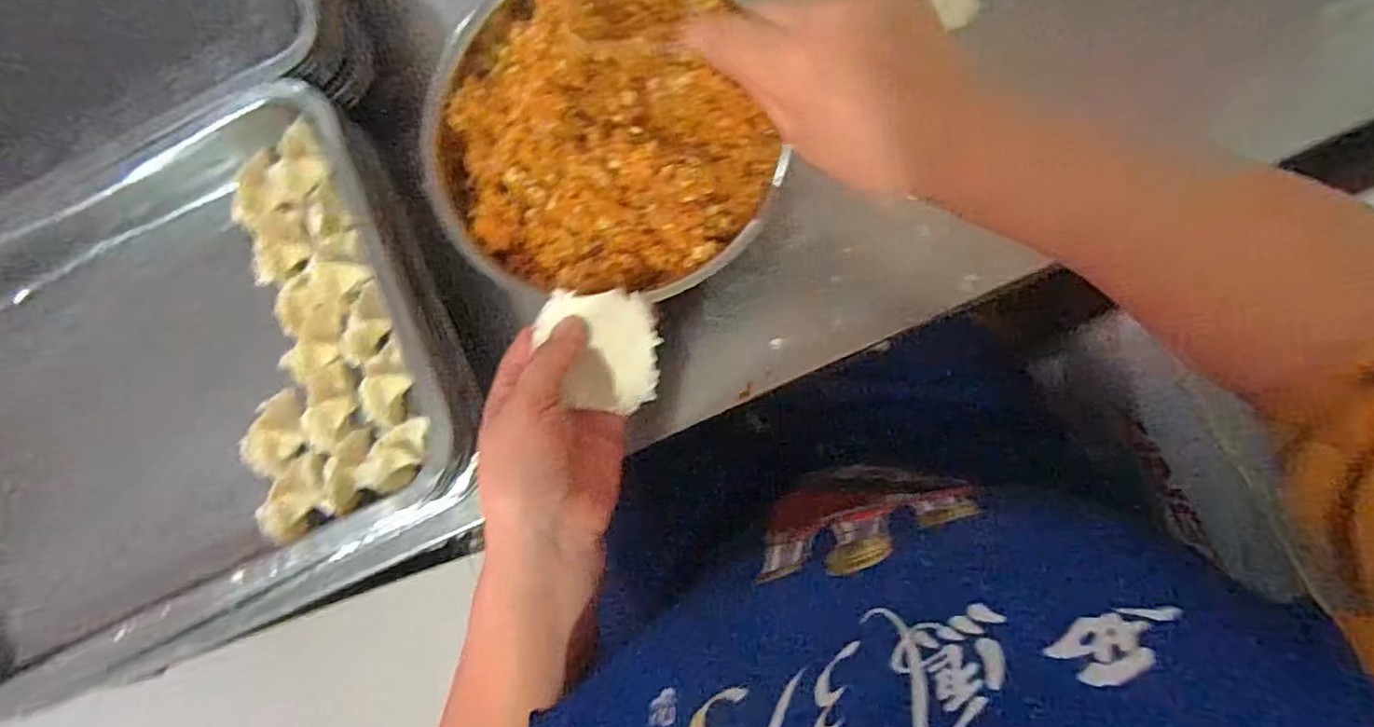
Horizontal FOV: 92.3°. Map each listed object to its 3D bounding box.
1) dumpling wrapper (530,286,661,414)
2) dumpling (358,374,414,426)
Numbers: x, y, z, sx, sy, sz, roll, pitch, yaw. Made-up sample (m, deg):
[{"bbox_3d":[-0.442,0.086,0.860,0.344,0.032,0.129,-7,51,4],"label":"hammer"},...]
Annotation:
[{"bbox_3d":[-0.051,-0.007,0.378,0.068,0.010,0.067,6,103,0],"label":"dumpling wrapper"},{"bbox_3d":[-0.180,0.021,0.391,0.017,0.023,0.030,8,84,7],"label":"dumpling"}]

